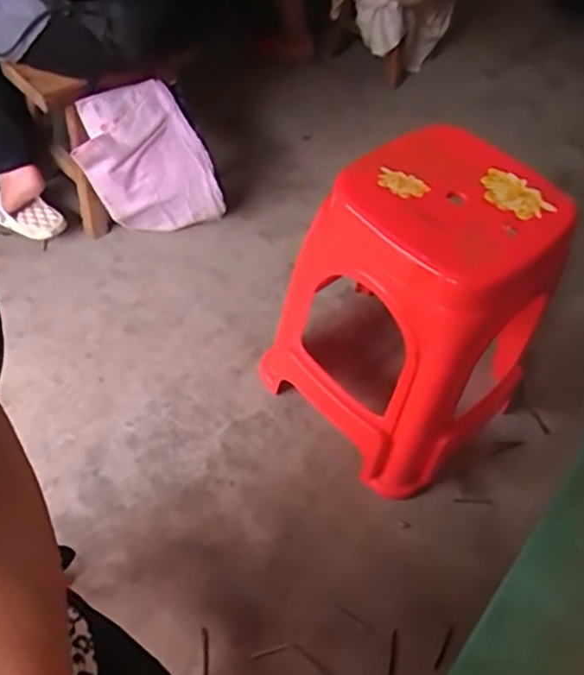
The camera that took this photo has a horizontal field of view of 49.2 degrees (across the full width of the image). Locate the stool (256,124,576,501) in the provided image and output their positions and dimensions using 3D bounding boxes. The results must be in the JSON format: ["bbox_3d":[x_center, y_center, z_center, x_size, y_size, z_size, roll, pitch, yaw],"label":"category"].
[{"bbox_3d":[0.204,-0.042,1.062,0.356,0.518,0.361,-34,63,-28],"label":"stool"}]

